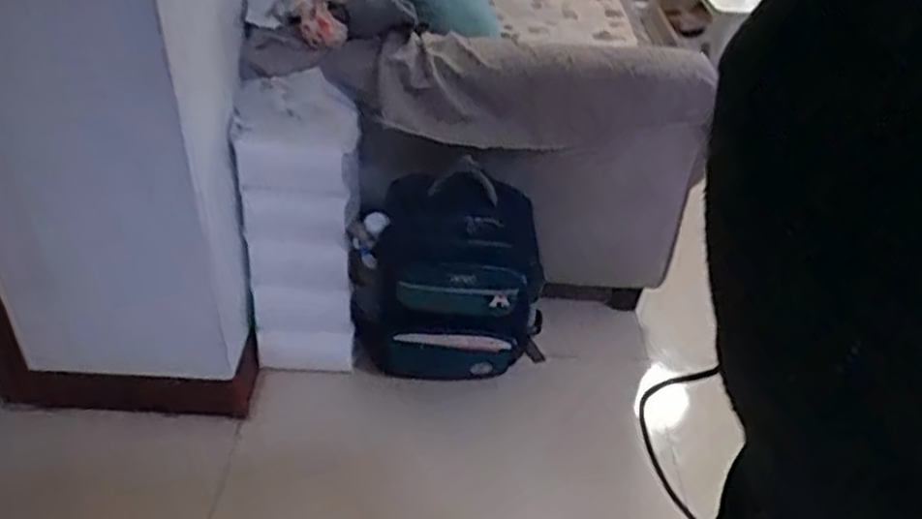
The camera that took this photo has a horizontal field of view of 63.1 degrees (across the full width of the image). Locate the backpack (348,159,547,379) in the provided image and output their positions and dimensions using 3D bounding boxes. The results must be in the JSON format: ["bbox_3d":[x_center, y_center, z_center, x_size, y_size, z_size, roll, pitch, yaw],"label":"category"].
[{"bbox_3d":[-0.012,0.067,1.416,0.381,0.449,0.186,-1,37,-4],"label":"backpack"}]

